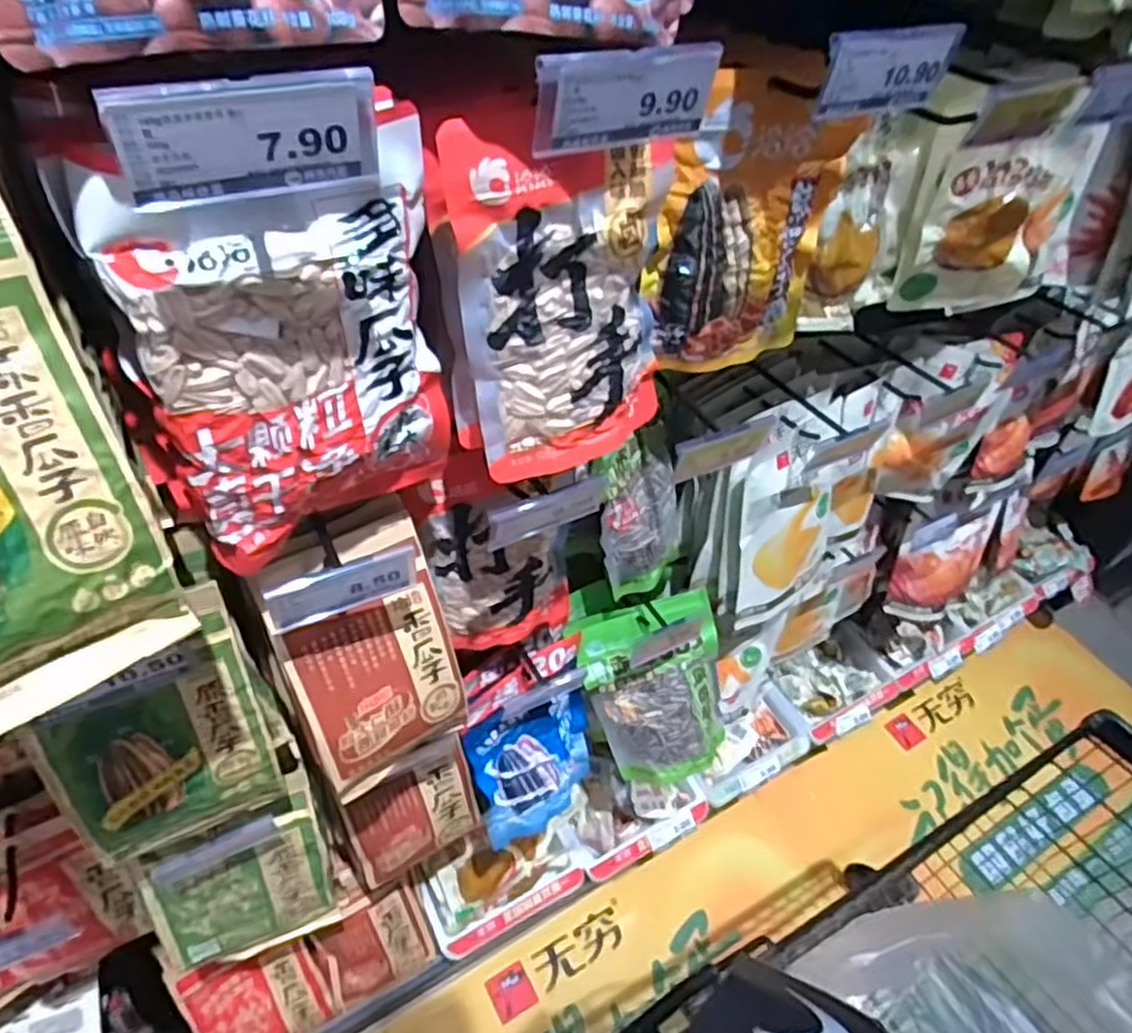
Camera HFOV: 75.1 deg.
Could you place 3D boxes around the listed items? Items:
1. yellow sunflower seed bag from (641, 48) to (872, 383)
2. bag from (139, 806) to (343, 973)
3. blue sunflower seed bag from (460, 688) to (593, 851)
[{"bbox_3d":[0.143,-0.225,0.582,0.151,0.235,0.028,-11,50,-17],"label":"yellow sunflower seed bag"},{"bbox_3d":[-0.337,0.398,0.787,0.163,0.195,0.045,-15,35,-20],"label":"bag"},{"bbox_3d":[-0.042,0.292,0.913,0.169,0.211,0.040,-31,33,-35],"label":"blue sunflower seed bag"}]

